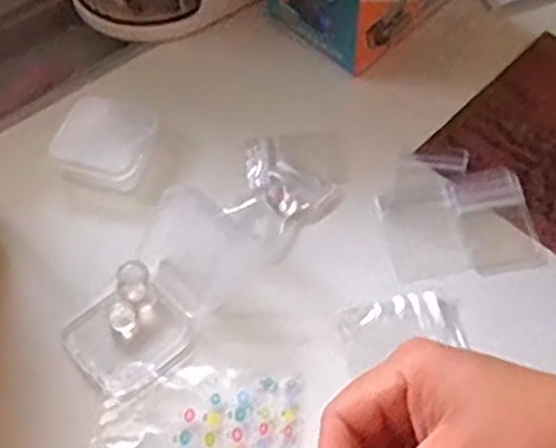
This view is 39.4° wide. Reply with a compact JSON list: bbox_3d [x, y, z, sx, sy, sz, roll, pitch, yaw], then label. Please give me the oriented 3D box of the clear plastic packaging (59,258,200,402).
[{"bbox_3d":[-0.077,0.056,0.403,0.051,0.021,0.057,39,67,23],"label":"clear plastic packaging"}]

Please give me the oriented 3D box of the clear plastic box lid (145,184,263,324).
[{"bbox_3d":[-0.047,0.013,0.431,0.055,0.005,0.071,-39,64,-20],"label":"clear plastic box lid"}]

